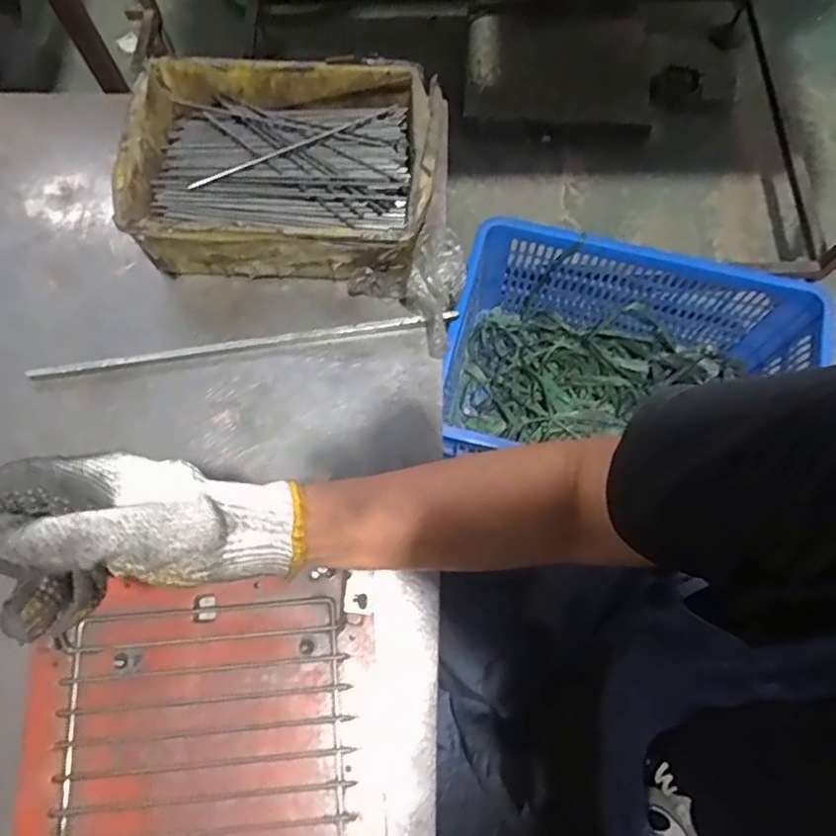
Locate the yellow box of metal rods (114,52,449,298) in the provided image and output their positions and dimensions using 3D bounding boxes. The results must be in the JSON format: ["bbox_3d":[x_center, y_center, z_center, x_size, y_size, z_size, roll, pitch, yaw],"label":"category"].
[{"bbox_3d":[-0.112,-0.216,0.538,0.254,0.072,0.187,5,71,4],"label":"yellow box of metal rods"}]

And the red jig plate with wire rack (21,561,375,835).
[{"bbox_3d":[-0.144,0.259,0.409,0.228,0.022,0.284,-6,71,0],"label":"red jig plate with wire rack"}]

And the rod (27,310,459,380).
[{"bbox_3d":[-0.144,-0.064,0.520,0.357,0.010,0.012,-9,71,-1],"label":"rod"}]

